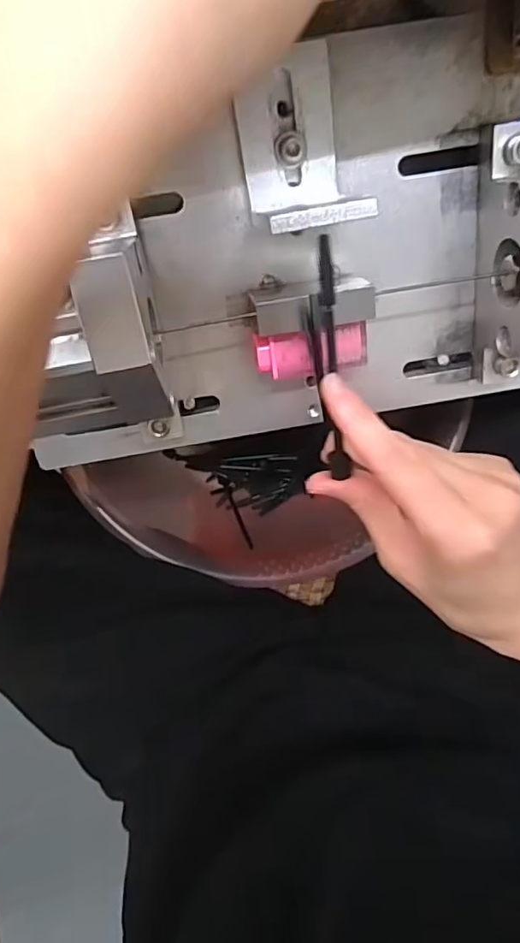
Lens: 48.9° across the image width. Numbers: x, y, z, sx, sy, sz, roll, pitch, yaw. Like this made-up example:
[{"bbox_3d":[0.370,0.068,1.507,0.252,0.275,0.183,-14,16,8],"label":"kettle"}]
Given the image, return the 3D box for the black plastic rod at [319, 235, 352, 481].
[{"bbox_3d":[0.030,-0.043,0.234,0.008,0.004,0.097,-7,116,2],"label":"black plastic rod"}]

